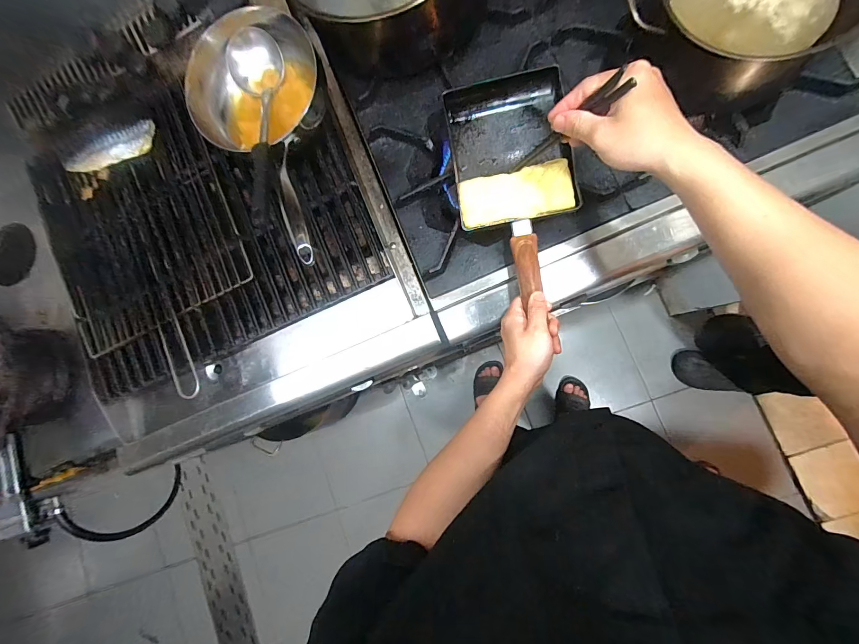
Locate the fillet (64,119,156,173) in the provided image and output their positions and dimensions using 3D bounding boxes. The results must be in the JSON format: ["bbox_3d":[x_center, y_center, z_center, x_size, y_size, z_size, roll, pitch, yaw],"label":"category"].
[{"bbox_3d":[-0.544,-0.292,0.620,0.170,0.019,0.066,-14,87,6],"label":"fillet"}]

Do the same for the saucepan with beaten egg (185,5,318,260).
[{"bbox_3d":[-0.227,-0.251,0.543,0.187,0.114,0.377,-21,83,8],"label":"saucepan with beaten egg"}]

